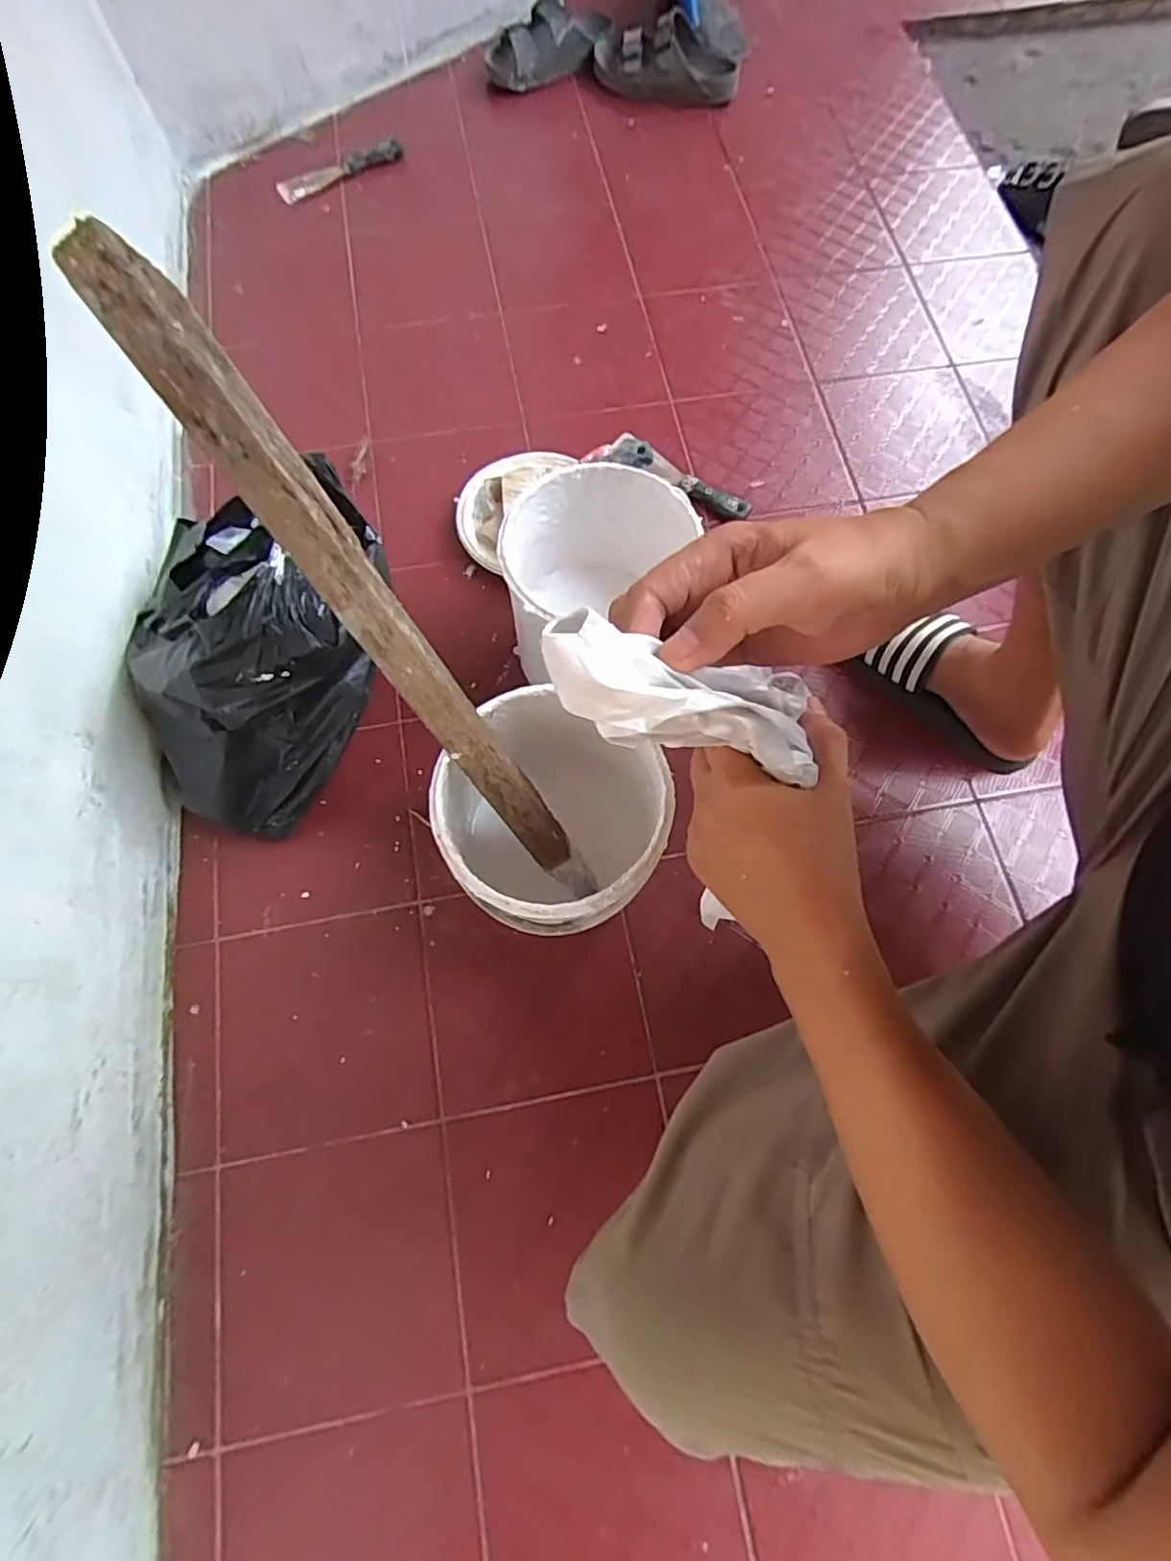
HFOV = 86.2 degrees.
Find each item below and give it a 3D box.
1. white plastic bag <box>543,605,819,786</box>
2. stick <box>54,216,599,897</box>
[{"bbox_3d":[0.057,-0.034,0.265,0.168,0.034,0.045,9,66,-40],"label":"white plastic bag"},{"bbox_3d":[-0.113,-0.077,0.435,0.041,0.500,0.020,-43,38,-13],"label":"stick"}]

